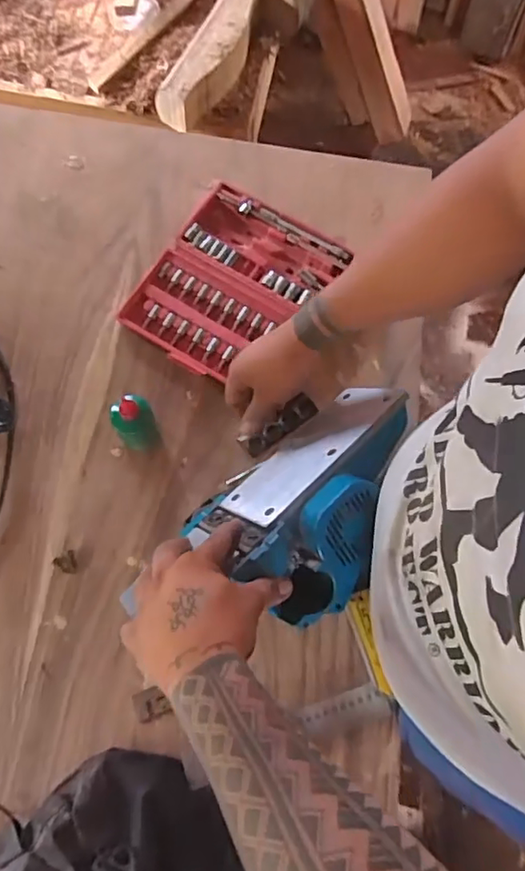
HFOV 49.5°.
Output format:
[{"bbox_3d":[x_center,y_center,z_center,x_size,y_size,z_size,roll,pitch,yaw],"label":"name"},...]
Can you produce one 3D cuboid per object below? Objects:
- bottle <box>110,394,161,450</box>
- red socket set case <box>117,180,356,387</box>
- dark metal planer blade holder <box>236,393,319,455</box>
[{"bbox_3d":[-0.147,-0.015,0.667,0.061,0.090,0.048,43,81,10],"label":"bottle"},{"bbox_3d":[-0.043,-0.204,0.769,0.207,0.032,0.256,33,73,9],"label":"red socket set case"},{"bbox_3d":[0.022,-0.014,0.721,0.107,0.017,0.030,-35,79,-17],"label":"dark metal planer blade holder"}]

